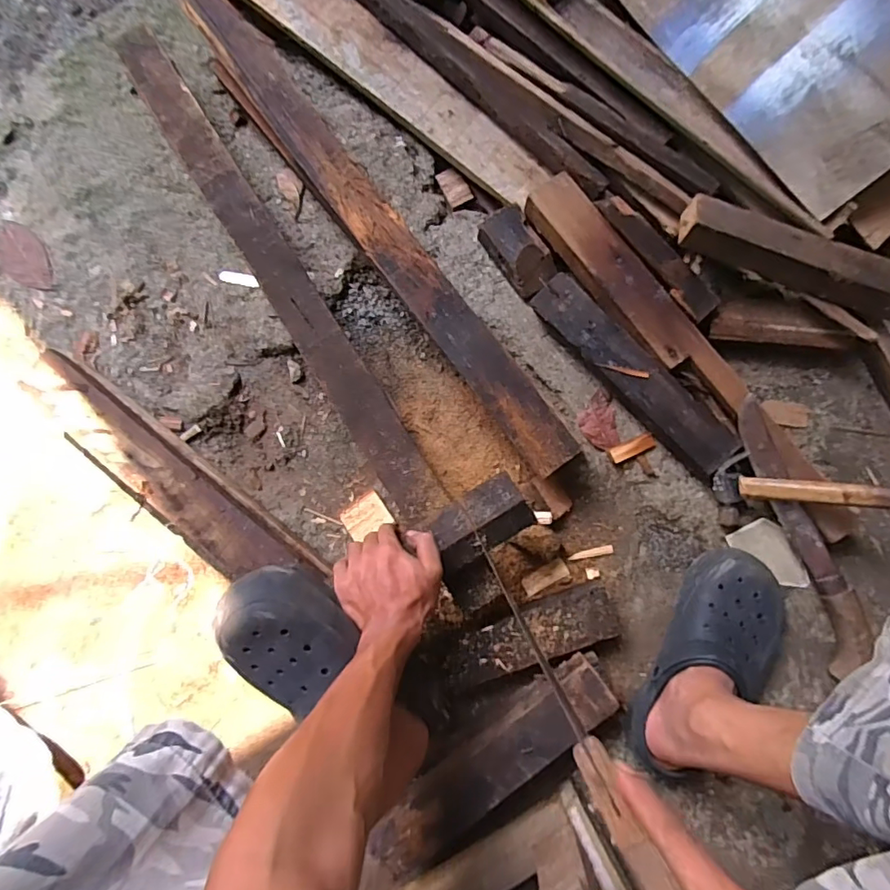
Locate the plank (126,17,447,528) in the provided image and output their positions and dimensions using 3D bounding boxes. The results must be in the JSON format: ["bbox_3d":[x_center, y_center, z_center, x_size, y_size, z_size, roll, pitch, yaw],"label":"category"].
[{"bbox_3d":[-0.219,-0.222,0.679,0.068,0.026,0.740,-33,83,-1],"label":"plank"}]

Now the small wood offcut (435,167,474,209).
[{"bbox_3d":[0.014,-0.372,0.778,0.036,0.010,0.054,-27,83,0],"label":"small wood offcut"}]

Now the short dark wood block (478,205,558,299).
[{"bbox_3d":[0.100,-0.260,0.727,0.061,0.047,0.122,-34,83,-1],"label":"short dark wood block"}]

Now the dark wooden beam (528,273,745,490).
[{"bbox_3d":[0.238,-0.090,0.692,0.072,0.052,0.313,-45,83,-2],"label":"dark wooden beam"}]

